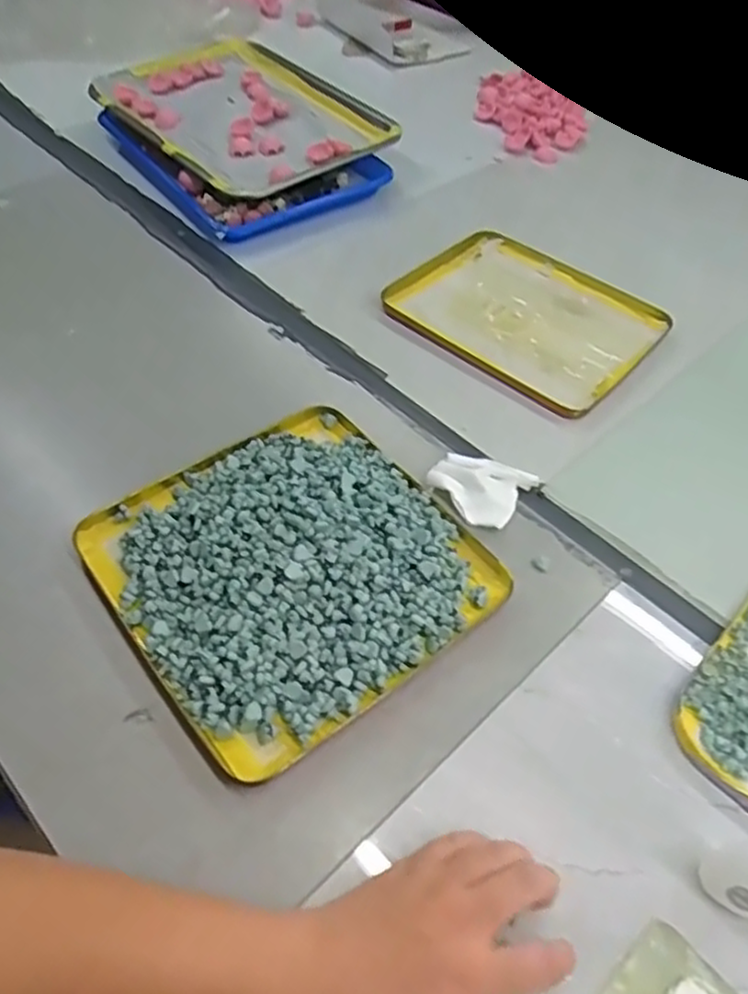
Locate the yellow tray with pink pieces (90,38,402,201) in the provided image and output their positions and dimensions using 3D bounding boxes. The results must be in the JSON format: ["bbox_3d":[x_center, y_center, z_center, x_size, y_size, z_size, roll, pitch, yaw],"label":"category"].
[{"bbox_3d":[-0.172,-0.501,0.915,0.275,0.030,0.354,-32,61,-22],"label":"yellow tray with pink pieces"}]

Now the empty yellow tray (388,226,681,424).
[{"bbox_3d":[0.158,-0.191,0.742,0.249,0.013,0.206,36,57,23],"label":"empty yellow tray"}]

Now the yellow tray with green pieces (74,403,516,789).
[{"bbox_3d":[-0.059,0.042,0.513,0.238,0.037,0.242,-32,59,-26],"label":"yellow tray with green pieces"}]

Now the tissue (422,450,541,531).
[{"bbox_3d":[0.086,-0.011,0.582,0.075,0.012,0.075,34,56,22],"label":"tissue"}]

